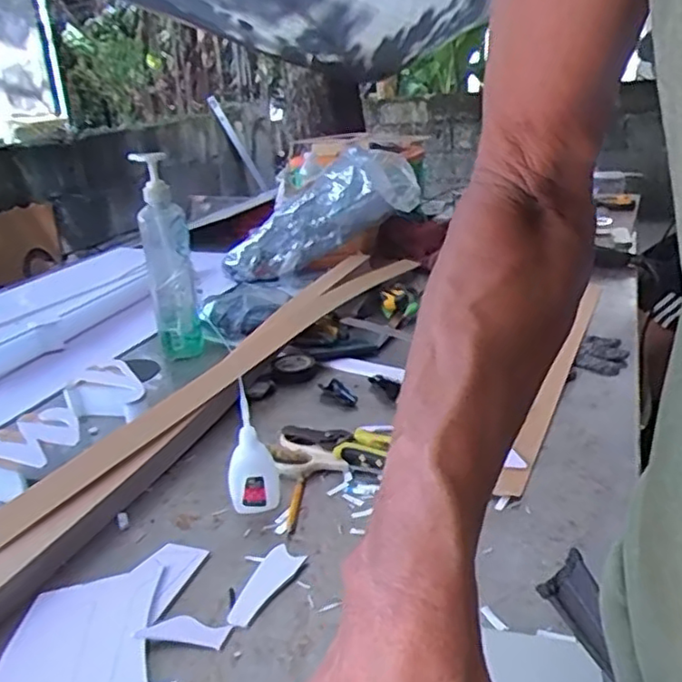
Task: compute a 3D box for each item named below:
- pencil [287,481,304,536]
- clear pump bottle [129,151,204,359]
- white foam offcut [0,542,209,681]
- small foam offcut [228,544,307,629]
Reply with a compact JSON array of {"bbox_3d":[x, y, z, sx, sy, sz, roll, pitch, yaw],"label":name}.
[{"bbox_3d":[-0.041,0.151,0.586,0.007,0.004,0.074,0,23,5],"label":"pencil"},{"bbox_3d":[-0.238,-0.104,0.902,0.064,0.285,0.064,-9,24,-16],"label":"clear pump bottle"},{"bbox_3d":[-0.176,0.208,0.460,0.109,0.014,0.182,-1,23,3],"label":"white foam offcut"},{"bbox_3d":[-0.061,0.187,0.498,0.028,0.007,0.080,11,26,30],"label":"small foam offcut"}]

